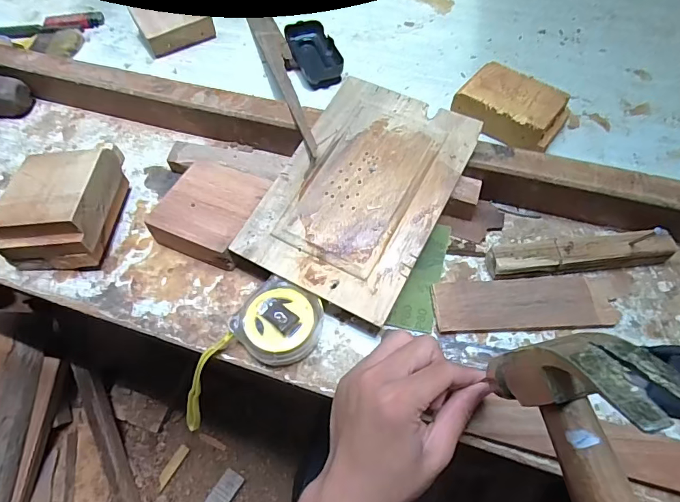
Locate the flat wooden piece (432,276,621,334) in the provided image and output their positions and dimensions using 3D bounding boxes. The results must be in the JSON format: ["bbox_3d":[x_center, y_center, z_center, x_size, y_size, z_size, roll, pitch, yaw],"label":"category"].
[{"bbox_3d":[0.157,0.046,0.378,0.147,0.010,0.045,-2,57,0],"label":"flat wooden piece"}]

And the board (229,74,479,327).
[{"bbox_3d":[0.021,-0.062,0.402,0.150,0.010,0.220,26,71,16],"label":"board"}]

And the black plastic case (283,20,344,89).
[{"bbox_3d":[-0.039,-0.257,0.576,0.067,0.025,0.118,-15,57,-8],"label":"black plastic case"}]

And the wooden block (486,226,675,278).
[{"bbox_3d":[0.215,0.005,0.392,0.161,0.026,0.029,-6,57,-2],"label":"wooden block"}]

